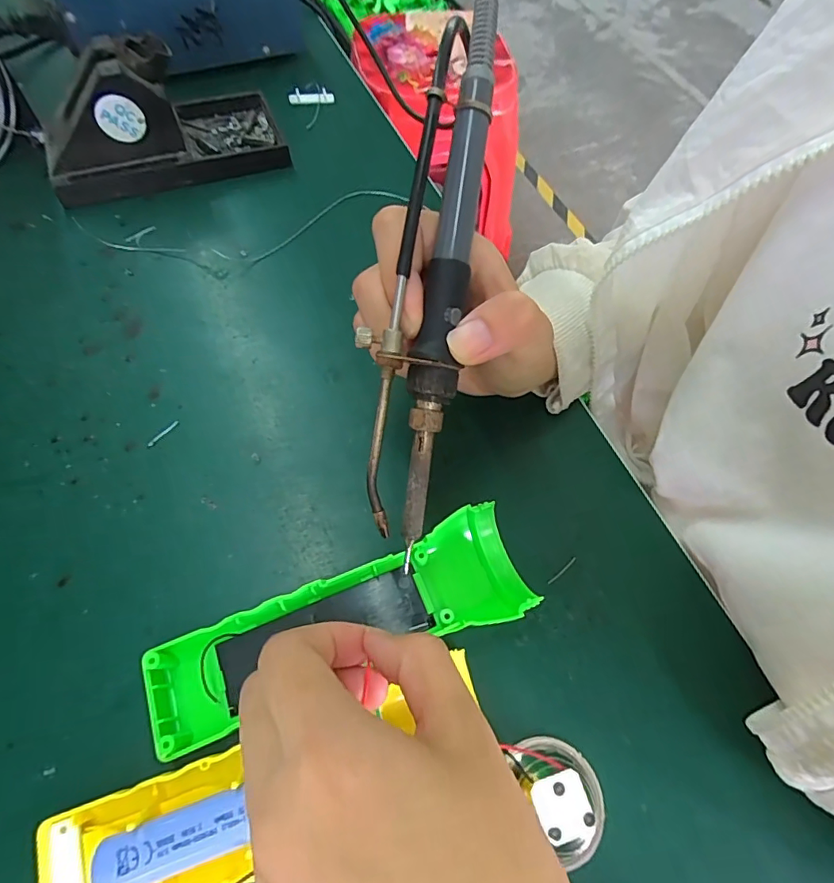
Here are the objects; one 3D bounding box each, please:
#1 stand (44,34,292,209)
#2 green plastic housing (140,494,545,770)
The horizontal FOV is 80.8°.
[{"bbox_3d":[-0.179,-0.228,0.337,0.154,0.071,0.072,-21,66,-14],"label":"stand"},{"bbox_3d":[-0.030,0.082,0.213,0.159,0.027,0.049,-21,66,-14],"label":"green plastic housing"}]

